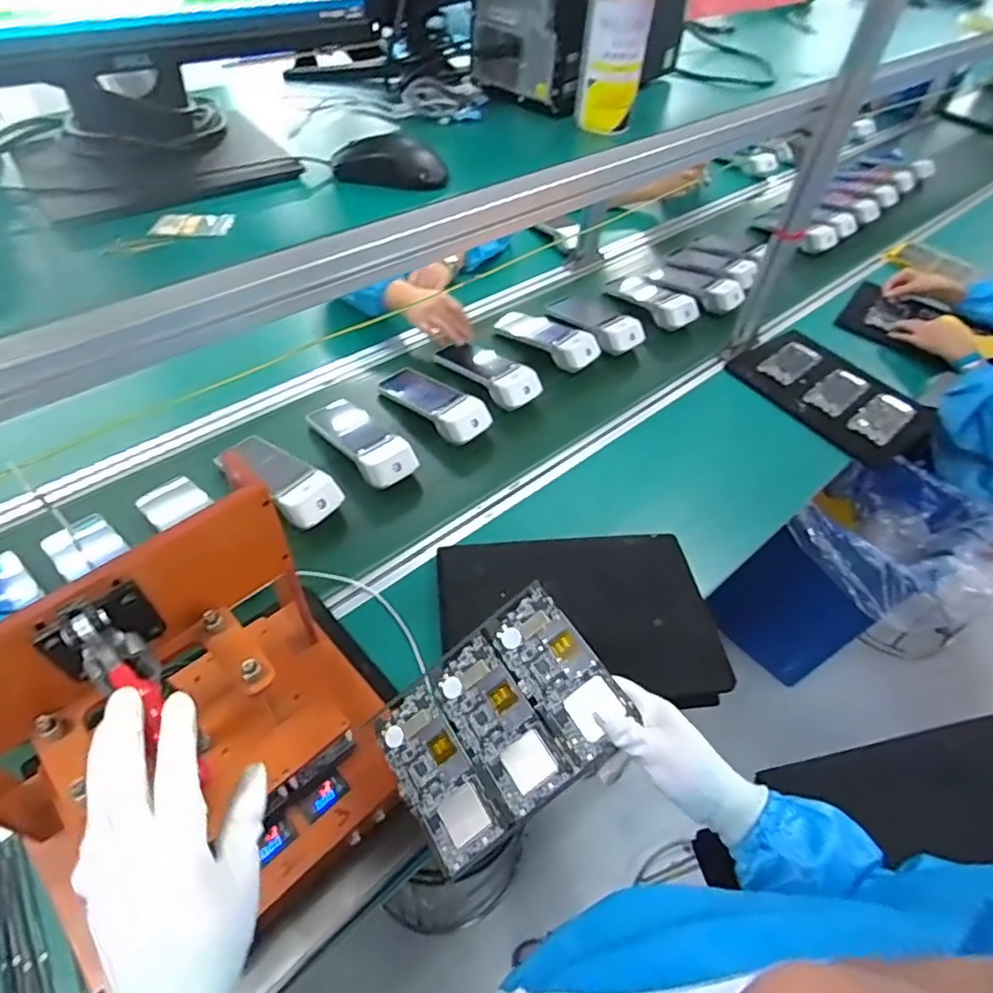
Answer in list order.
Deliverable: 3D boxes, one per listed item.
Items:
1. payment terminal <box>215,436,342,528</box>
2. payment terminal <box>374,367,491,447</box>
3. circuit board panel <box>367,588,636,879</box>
[{"bbox_3d":[-0.331,-0.033,0.928,0.218,0.048,0.094,35,55,23],"label":"payment terminal"},{"bbox_3d":[-0.115,-0.170,1.087,0.088,0.050,0.233,-31,46,-27],"label":"payment terminal"},{"bbox_3d":[-0.001,0.208,0.559,0.218,0.010,0.161,-41,57,2],"label":"circuit board panel"}]

